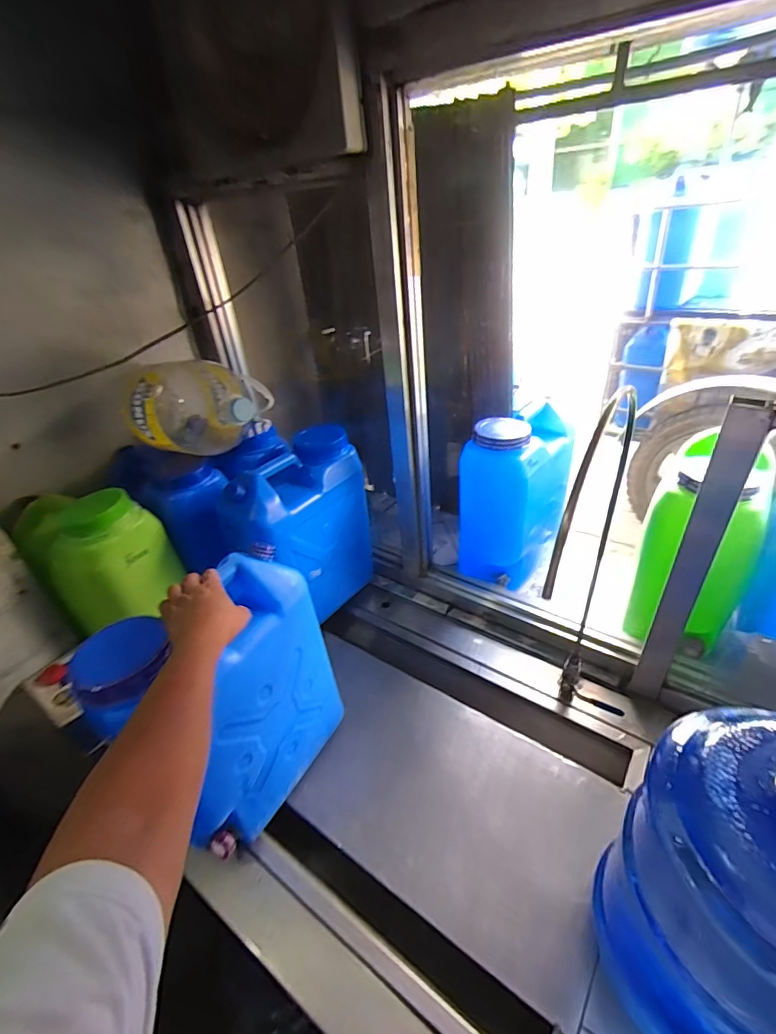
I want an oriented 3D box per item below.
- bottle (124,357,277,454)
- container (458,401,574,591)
[{"bbox_3d":[-0.395,-0.210,0.977,0.314,0.165,0.204,26,47,38],"label":"bottle"},{"bbox_3d":[0.313,-0.058,1.116,0.176,0.373,0.278,23,44,35],"label":"container"}]

